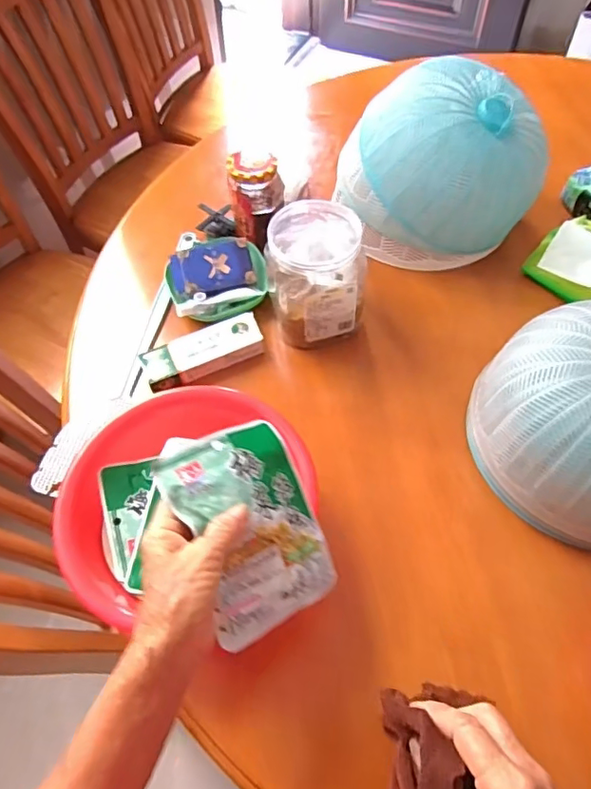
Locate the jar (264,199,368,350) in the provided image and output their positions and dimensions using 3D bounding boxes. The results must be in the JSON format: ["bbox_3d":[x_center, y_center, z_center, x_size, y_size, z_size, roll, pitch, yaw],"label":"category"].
[{"bbox_3d":[0.025,-0.133,0.641,0.107,0.142,0.102,-1,58,2],"label":"jar"}]

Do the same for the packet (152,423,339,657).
[{"bbox_3d":[-0.032,0.101,0.424,0.108,0.018,0.145,-19,83,-34],"label":"packet"}]

